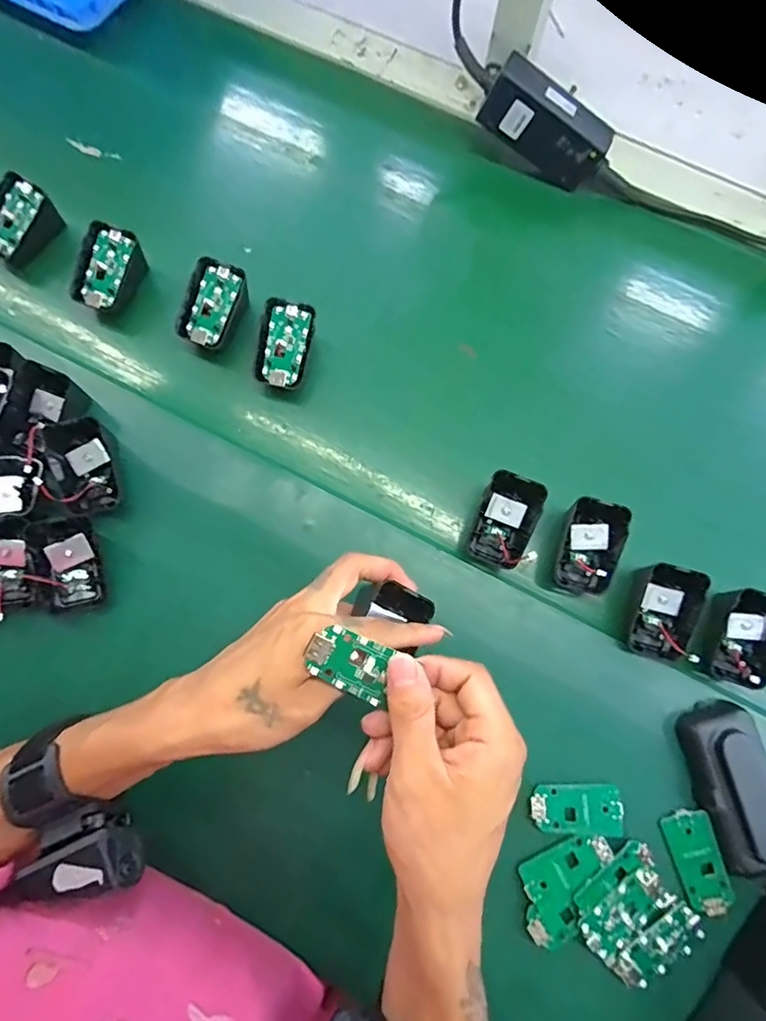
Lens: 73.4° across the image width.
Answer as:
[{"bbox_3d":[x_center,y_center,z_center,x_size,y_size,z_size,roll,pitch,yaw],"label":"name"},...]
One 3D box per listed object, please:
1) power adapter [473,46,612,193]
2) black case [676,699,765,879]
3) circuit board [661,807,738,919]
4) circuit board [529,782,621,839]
[{"bbox_3d":[0.146,-0.343,0.459,0.113,0.049,0.028,28,76,-14],"label":"power adapter"},{"bbox_3d":[0.246,0.192,0.354,0.053,0.027,0.104,-21,80,0],"label":"black case"},{"bbox_3d":[0.218,0.242,0.351,0.031,0.005,0.064,-19,80,0],"label":"circuit board"},{"bbox_3d":[0.136,0.210,0.360,0.062,0.004,0.033,3,81,4],"label":"circuit board"}]

